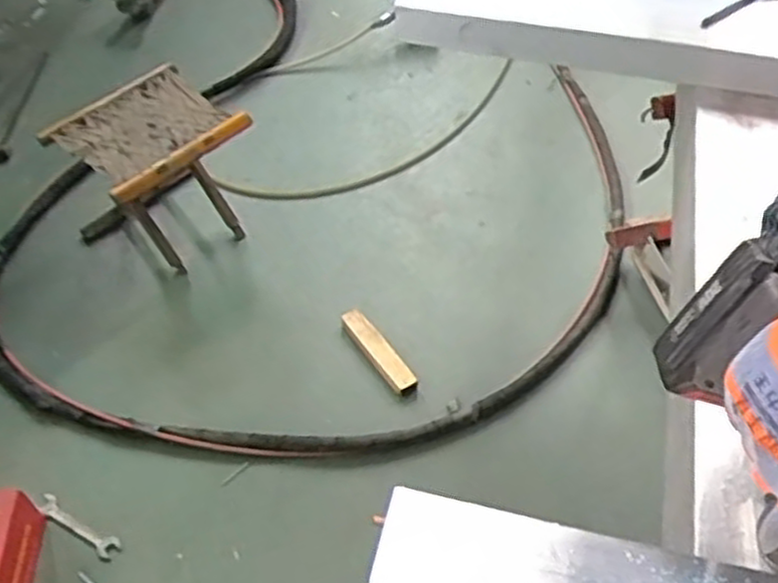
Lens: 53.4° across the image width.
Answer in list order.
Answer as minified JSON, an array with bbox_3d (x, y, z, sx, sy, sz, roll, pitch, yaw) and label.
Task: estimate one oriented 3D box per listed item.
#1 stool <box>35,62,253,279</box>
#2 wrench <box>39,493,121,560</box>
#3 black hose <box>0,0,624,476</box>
[{"bbox_3d":[-0.408,-0.214,1.404,0.218,0.258,0.273,37,61,27],"label":"stool"},{"bbox_3d":[-0.453,0.341,1.127,0.145,0.013,0.034,26,57,22],"label":"wrench"},{"bbox_3d":[-0.127,-0.218,1.539,1.169,0.067,1.325,18,55,17],"label":"black hose"}]

